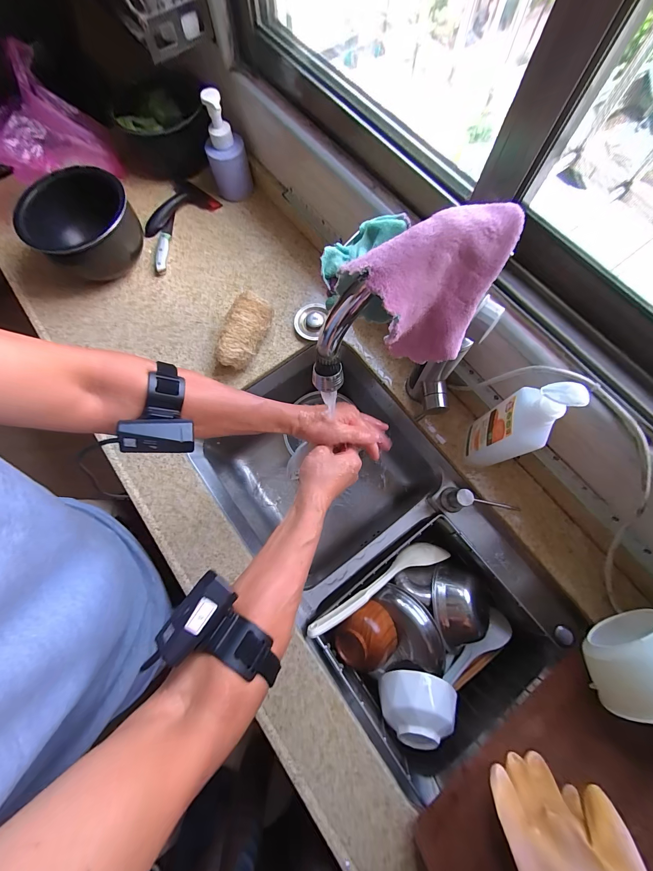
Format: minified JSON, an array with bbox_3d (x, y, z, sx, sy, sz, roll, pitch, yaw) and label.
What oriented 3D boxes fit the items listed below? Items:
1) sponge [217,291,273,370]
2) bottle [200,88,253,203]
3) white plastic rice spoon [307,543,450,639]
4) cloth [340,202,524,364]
[{"bbox_3d":[-0.157,-0.192,0.597,0.062,0.070,0.140,25,76,8],"label":"sponge"},{"bbox_3d":[-0.213,-0.604,0.655,0.085,0.173,0.067,-19,75,-4],"label":"bottle"},{"bbox_3d":[0.096,0.259,0.541,0.283,0.029,0.048,-24,75,-21],"label":"white plastic rice spoon"},{"bbox_3d":[0.090,-0.113,0.279,0.119,0.130,0.063,-27,75,-6],"label":"cloth"}]

